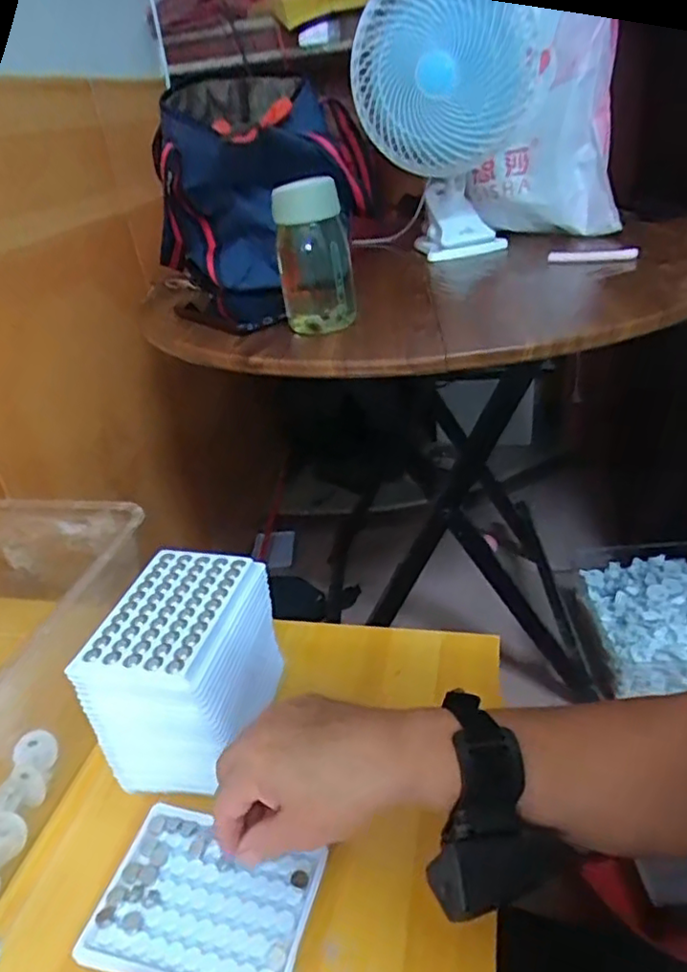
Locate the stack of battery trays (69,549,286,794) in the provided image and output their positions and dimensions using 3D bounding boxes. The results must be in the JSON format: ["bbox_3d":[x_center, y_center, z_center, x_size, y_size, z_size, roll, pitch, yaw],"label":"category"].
[{"bbox_3d":[-0.112,0.136,0.470,0.102,0.113,0.130,2,35,14],"label":"stack of battery trays"}]

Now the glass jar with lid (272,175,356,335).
[{"bbox_3d":[-0.029,-0.221,0.599,0.066,0.135,0.059,-7,33,0],"label":"glass jar with lid"}]

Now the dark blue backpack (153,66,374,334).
[{"bbox_3d":[-0.091,-0.337,0.749,0.257,0.238,0.190,-9,34,-3],"label":"dark blue backpack"}]

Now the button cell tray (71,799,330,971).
[{"bbox_3d":[-0.085,0.255,0.387,0.131,0.008,0.095,4,35,16],"label":"button cell tray"}]

